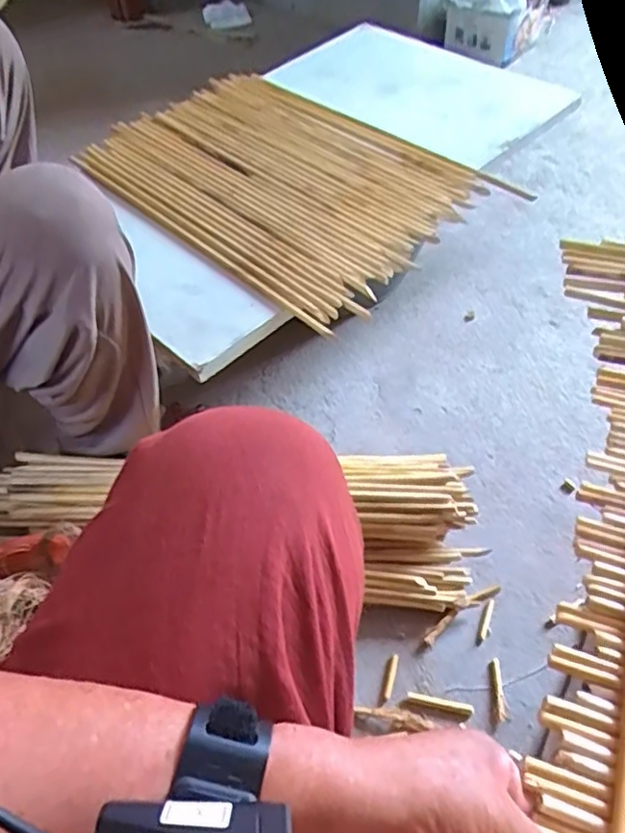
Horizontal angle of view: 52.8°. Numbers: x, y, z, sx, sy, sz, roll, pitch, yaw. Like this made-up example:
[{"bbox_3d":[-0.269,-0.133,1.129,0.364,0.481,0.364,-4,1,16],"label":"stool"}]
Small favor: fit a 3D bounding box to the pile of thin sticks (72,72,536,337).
[{"bbox_3d":[-0.046,-0.345,0.878,0.528,0.033,0.383,37,61,27],"label":"pile of thin sticks"}]

